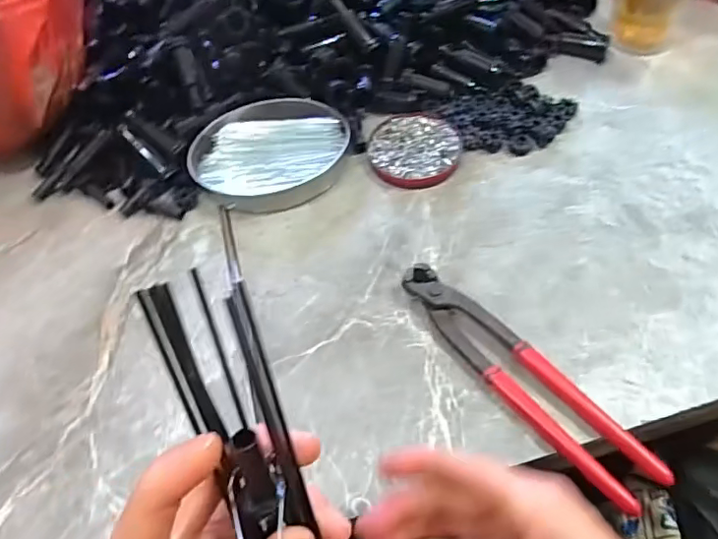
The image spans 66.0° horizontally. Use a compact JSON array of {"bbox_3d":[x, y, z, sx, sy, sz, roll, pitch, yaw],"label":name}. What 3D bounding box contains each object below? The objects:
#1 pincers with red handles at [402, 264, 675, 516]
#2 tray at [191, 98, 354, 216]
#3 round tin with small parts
[{"bbox_3d":[0.102,0.067,0.361,0.037,0.019,0.199,-35,60,-17],"label":"pincers with red handles"},{"bbox_3d":[-0.077,-0.102,0.487,0.133,0.022,0.106,-6,56,2],"label":"tray"},{"bbox_3d":[0.048,-0.107,0.487,0.076,0.010,0.080,-2,56,4],"label":"round tin with small parts"}]

